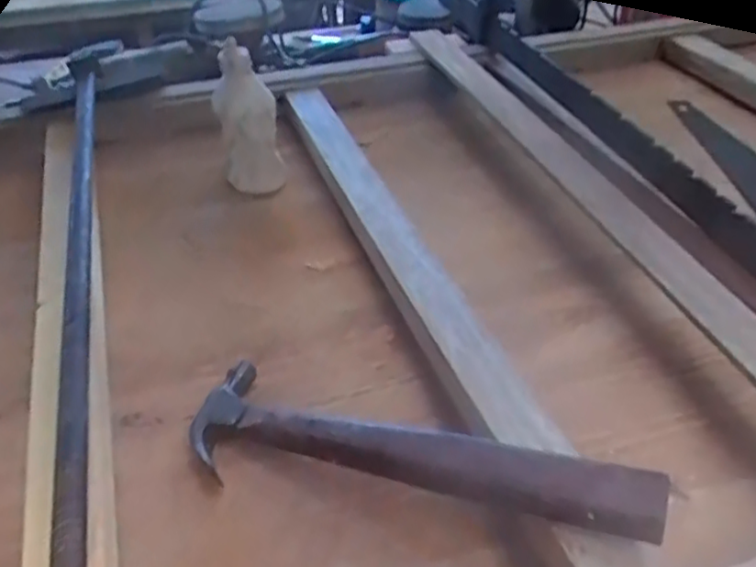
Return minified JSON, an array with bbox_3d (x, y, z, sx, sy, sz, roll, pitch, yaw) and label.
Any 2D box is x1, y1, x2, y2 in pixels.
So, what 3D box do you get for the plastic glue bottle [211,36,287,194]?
[{"bbox_3d":[-0.142,-0.176,0.726,0.063,0.156,0.065,-10,42,-11],"label":"plastic glue bottle"}]

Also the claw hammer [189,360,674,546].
[{"bbox_3d":[0.011,0.112,0.433,0.325,0.027,0.083,5,39,29],"label":"claw hammer"}]

